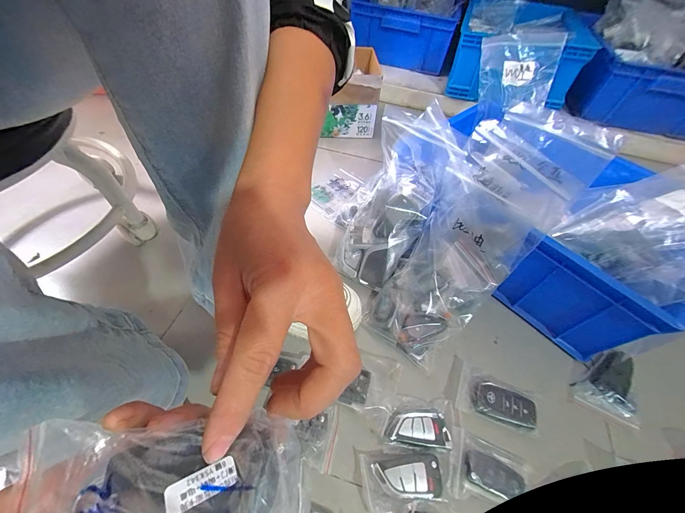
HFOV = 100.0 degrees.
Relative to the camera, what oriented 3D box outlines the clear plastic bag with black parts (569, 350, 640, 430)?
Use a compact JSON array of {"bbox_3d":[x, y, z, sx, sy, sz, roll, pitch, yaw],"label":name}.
[{"bbox_3d":[0.353,0.166,0.383,0.075,0.028,0.077,20,55,11],"label":"clear plastic bag with black parts"}]

